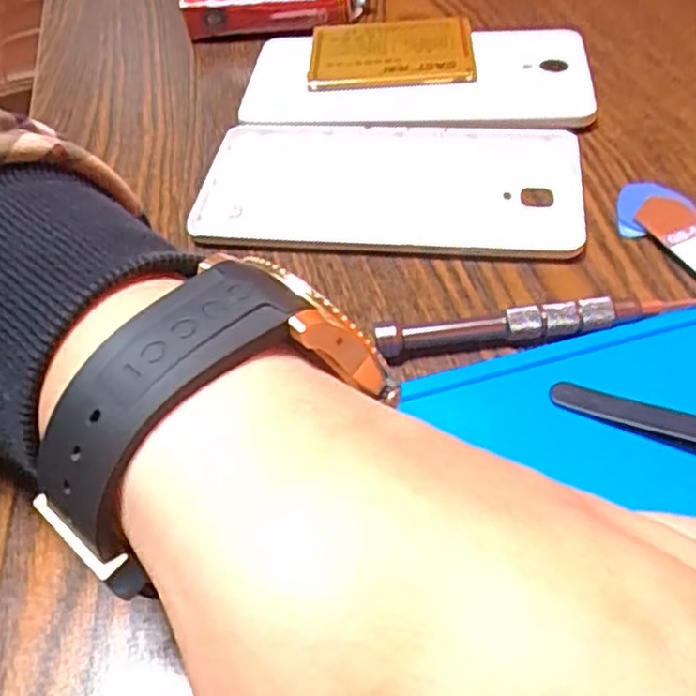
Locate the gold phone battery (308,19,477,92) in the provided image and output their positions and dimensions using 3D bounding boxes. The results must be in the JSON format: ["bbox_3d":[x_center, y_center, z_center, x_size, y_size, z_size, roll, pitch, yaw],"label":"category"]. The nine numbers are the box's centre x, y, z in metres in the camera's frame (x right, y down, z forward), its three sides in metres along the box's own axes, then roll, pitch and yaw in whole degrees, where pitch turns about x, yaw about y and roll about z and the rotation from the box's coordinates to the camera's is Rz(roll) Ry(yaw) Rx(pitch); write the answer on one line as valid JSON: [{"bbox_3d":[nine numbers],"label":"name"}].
[{"bbox_3d":[0.020,-0.134,0.331,0.071,0.008,0.050,-1,54,7],"label":"gold phone battery"}]

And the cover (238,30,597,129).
[{"bbox_3d":[0.031,-0.121,0.328,0.148,0.011,0.071,3,50,9],"label":"cover"}]

